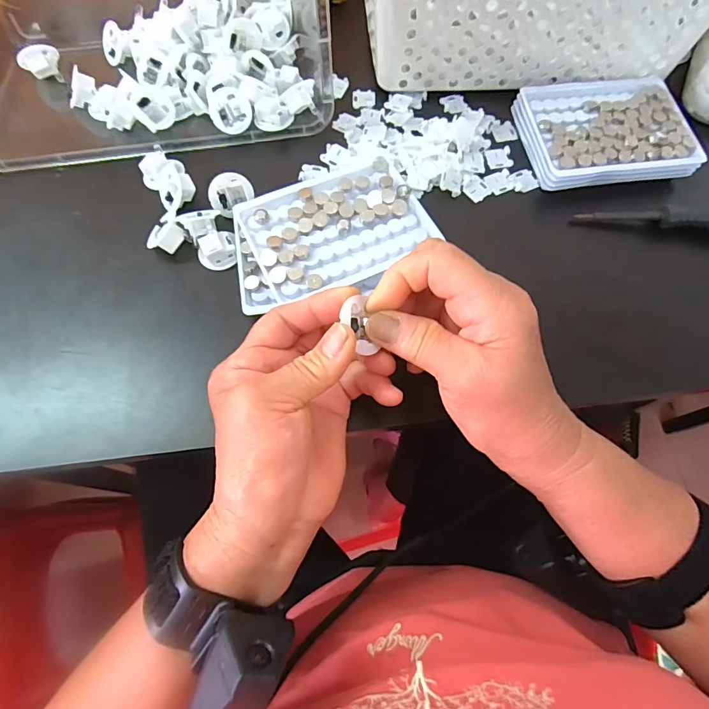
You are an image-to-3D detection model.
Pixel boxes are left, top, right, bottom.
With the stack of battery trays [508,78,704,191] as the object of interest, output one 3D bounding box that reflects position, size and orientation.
[{"bbox_3d":[0.210,-0.189,0.374,0.130,0.027,0.105,-9,69,-5],"label":"stack of battery trays"}]

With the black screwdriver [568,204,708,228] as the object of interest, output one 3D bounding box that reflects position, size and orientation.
[{"bbox_3d":[0.250,-0.108,0.349,0.144,0.027,0.020,1,68,-2],"label":"black screwdriver"}]

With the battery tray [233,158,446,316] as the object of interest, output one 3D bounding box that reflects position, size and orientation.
[{"bbox_3d":[-0.019,-0.090,0.330,0.146,0.020,0.099,-21,71,-10],"label":"battery tray"}]

